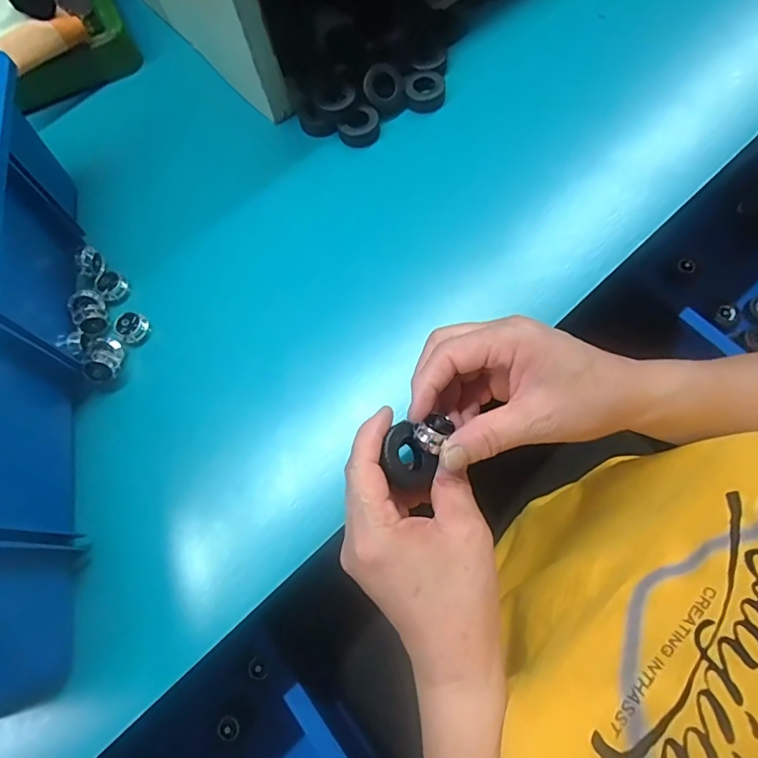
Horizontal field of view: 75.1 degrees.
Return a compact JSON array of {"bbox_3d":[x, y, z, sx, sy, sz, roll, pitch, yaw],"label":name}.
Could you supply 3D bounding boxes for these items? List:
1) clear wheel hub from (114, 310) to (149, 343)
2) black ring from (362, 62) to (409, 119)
[{"bbox_3d":[-0.196,-0.041,0.390,0.021,0.010,0.024,28,75,11],"label":"clear wheel hub"},{"bbox_3d":[0.006,-0.262,0.450,0.039,0.012,0.044,-11,104,-13],"label":"black ring"}]

